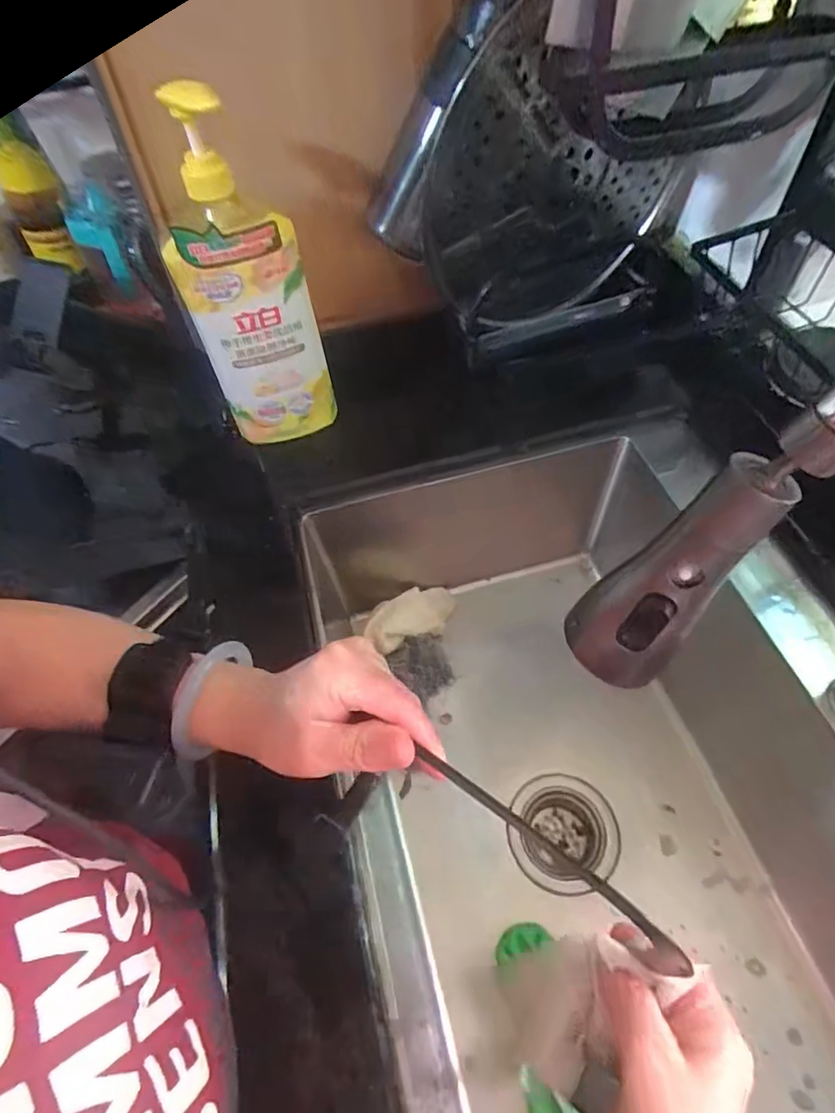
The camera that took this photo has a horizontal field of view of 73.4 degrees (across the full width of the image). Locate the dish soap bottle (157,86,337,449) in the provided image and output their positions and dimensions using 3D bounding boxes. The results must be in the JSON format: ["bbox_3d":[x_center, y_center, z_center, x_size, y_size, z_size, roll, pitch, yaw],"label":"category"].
[{"bbox_3d":[-0.150,-0.229,0.501,0.103,0.285,0.055,-8,56,-1],"label":"dish soap bottle"}]

